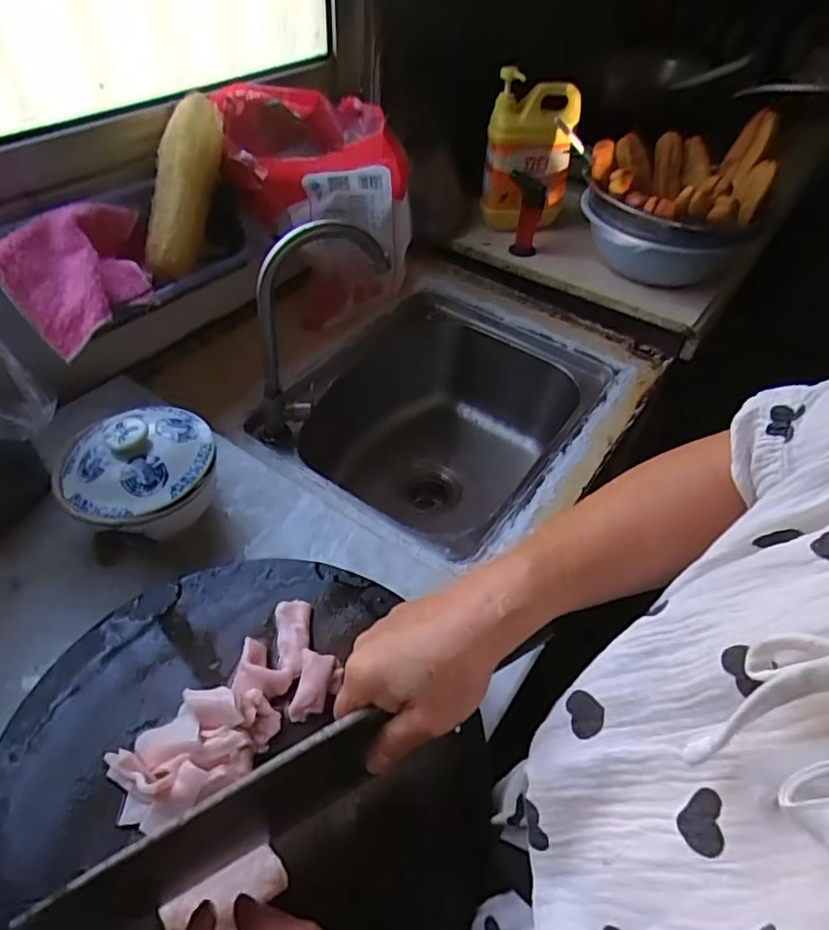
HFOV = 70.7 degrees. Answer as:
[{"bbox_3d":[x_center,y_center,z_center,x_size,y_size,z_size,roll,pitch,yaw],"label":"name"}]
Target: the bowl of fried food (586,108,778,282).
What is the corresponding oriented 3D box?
[{"bbox_3d":[0.399,-0.409,0.908,0.241,0.172,0.237,24,50,16],"label":"bowl of fried food"}]

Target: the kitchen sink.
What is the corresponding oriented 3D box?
[{"bbox_3d":[0.052,-0.032,0.947,0.360,0.253,0.494,30,52,21],"label":"kitchen sink"}]

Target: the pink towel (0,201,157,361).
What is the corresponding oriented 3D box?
[{"bbox_3d":[-0.336,-0.210,0.612,0.115,0.079,0.174,21,49,14],"label":"pink towel"}]

